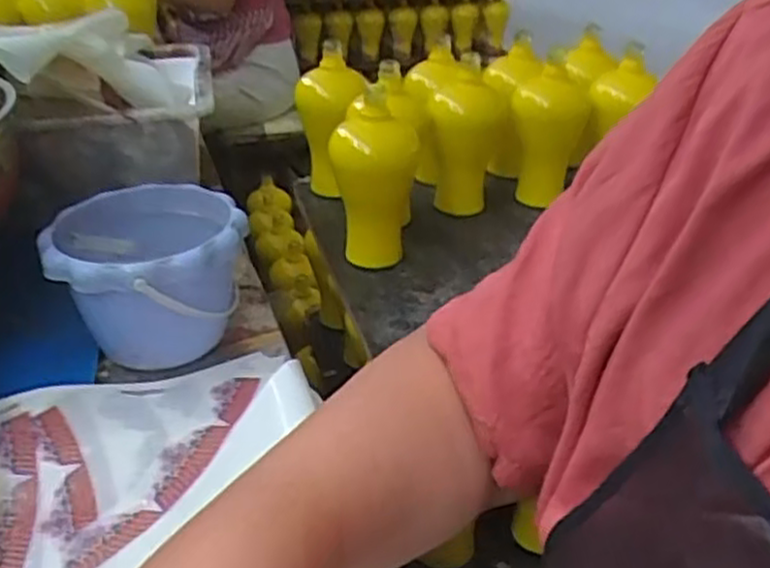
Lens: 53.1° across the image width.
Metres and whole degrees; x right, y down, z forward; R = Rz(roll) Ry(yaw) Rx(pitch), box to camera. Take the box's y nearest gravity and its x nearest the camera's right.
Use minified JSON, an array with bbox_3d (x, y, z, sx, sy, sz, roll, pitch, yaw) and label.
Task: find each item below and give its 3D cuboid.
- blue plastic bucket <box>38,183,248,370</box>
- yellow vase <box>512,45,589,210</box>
[{"bbox_3d":[-0.193,-0.003,0.648,0.145,0.112,0.158,1,29,-1],"label":"blue plastic bucket"},{"bbox_3d":[0.237,-0.229,1.111,0.104,0.222,0.126,7,30,9],"label":"yellow vase"}]

